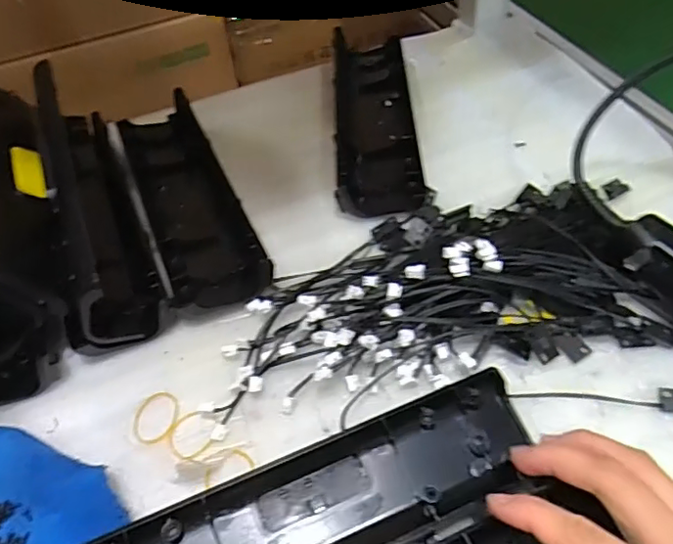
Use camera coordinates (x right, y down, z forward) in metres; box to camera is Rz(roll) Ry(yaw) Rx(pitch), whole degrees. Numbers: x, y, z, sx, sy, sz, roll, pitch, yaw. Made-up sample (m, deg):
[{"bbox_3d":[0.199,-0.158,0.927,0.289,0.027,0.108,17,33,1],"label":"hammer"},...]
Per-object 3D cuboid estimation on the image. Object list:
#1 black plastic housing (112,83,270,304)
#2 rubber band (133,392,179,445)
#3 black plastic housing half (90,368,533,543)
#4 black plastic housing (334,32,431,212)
[{"bbox_3d":[-0.123,-0.064,0.467,0.072,0.034,0.237,-22,52,-13],"label":"black plastic housing"},{"bbox_3d":[-0.111,0.089,0.361,0.026,0.004,0.034,-4,50,2],"label":"rubber band"},{"bbox_3d":[-0.007,0.125,0.306,0.242,0.034,0.071,-21,52,-14],"label":"black plastic housing half"},{"bbox_3d":[0.034,-0.150,0.530,0.070,0.034,0.255,-3,50,2],"label":"black plastic housing"}]

